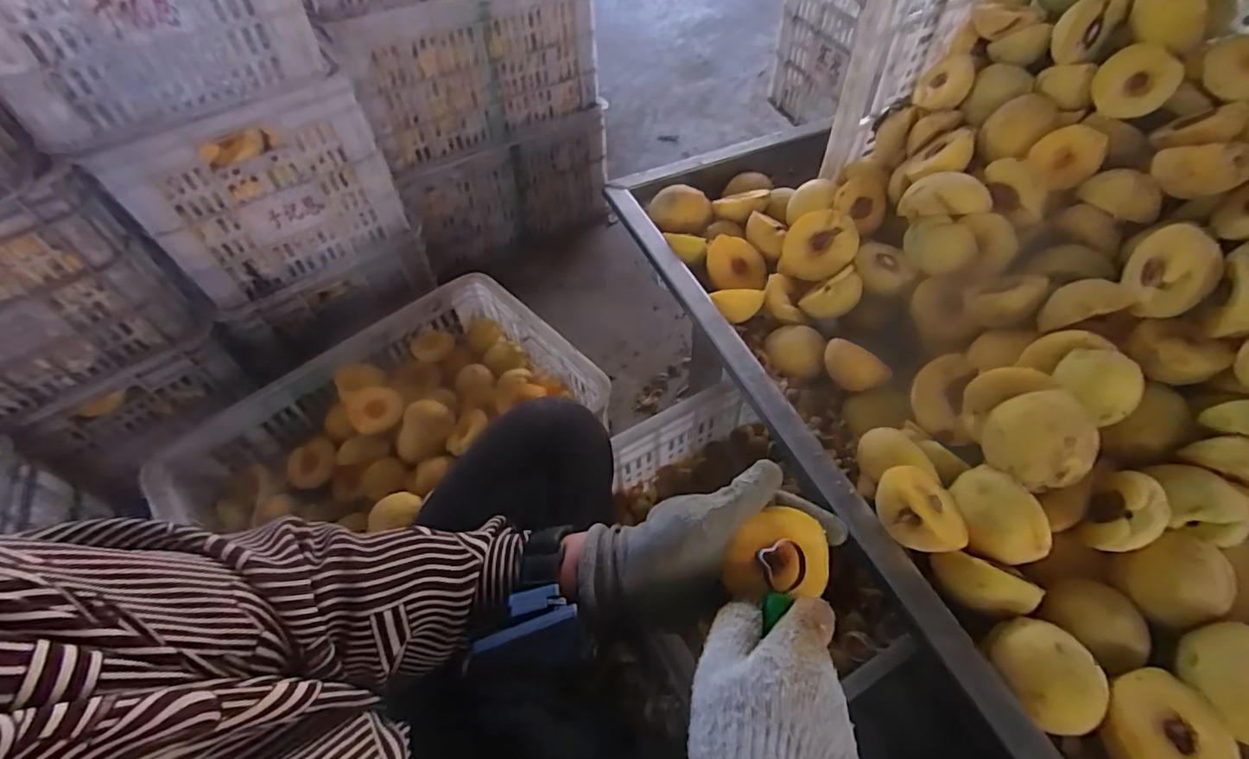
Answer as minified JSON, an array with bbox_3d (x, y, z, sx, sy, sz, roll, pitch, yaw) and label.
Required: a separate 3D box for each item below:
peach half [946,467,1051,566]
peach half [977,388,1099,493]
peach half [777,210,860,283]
[{"bbox_3d":[0.284,0.101,0.419,0.051,0.026,0.071,0,53,0],"label":"peach half"},{"bbox_3d":[0.320,0.045,0.421,0.072,0.039,0.065,-36,39,4],"label":"peach half"},{"bbox_3d":[0.216,-0.146,0.604,0.073,0.073,0.036,20,16,24],"label":"peach half"}]

